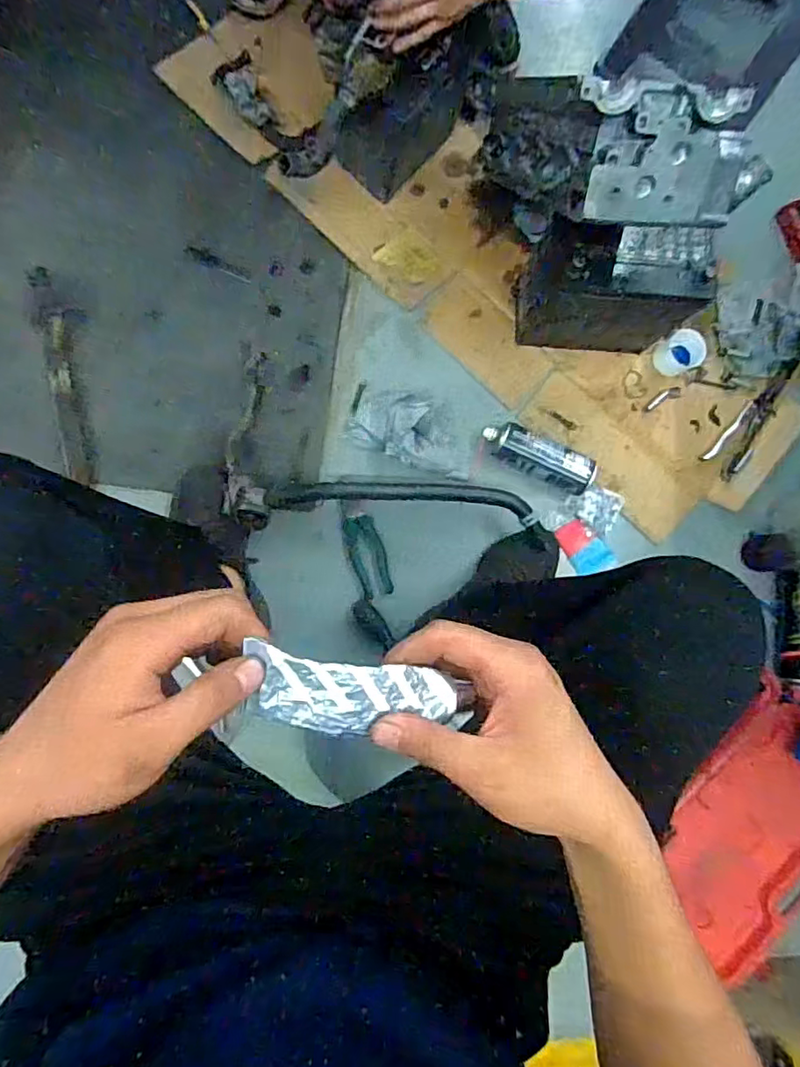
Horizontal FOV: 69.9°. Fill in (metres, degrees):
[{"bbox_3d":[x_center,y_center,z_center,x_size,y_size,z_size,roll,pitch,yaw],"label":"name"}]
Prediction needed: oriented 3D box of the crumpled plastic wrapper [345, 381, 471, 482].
[{"bbox_3d":[0.022,-0.168,0.921,0.220,0.057,0.126,28,81,-3],"label":"crumpled plastic wrapper"}]

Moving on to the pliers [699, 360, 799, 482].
[{"bbox_3d":[0.629,-0.200,1.006,0.061,0.021,0.248,43,81,0],"label":"pliers"}]

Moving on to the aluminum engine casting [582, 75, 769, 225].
[{"bbox_3d":[0.314,-0.436,0.662,0.220,0.132,0.075,-5,45,-10],"label":"aluminum engine casting"}]

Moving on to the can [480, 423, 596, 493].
[{"bbox_3d":[0.224,-0.123,0.931,0.185,0.060,0.061,26,81,-3],"label":"can"}]

